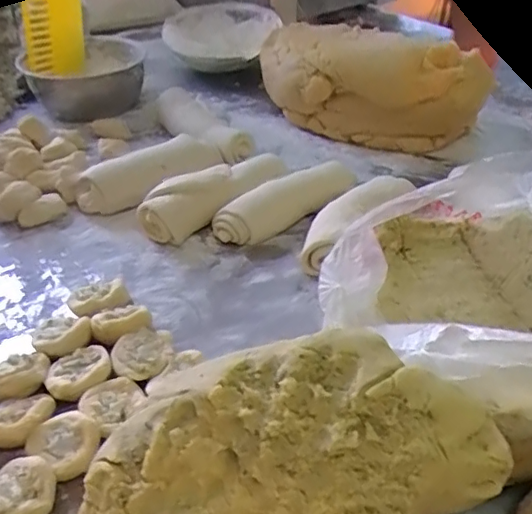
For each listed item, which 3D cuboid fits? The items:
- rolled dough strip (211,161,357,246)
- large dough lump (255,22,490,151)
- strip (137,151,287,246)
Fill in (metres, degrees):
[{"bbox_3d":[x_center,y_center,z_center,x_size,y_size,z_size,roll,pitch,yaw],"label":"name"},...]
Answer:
[{"bbox_3d":[0.021,-0.066,0.655,0.180,0.048,0.039,-21,43,-25],"label":"rolled dough strip"},{"bbox_3d":[0.144,-0.248,0.806,0.315,0.135,0.118,12,41,17],"label":"large dough lump"},{"bbox_3d":[-0.059,-0.074,0.664,0.190,0.049,0.052,-25,45,-29],"label":"strip"}]

